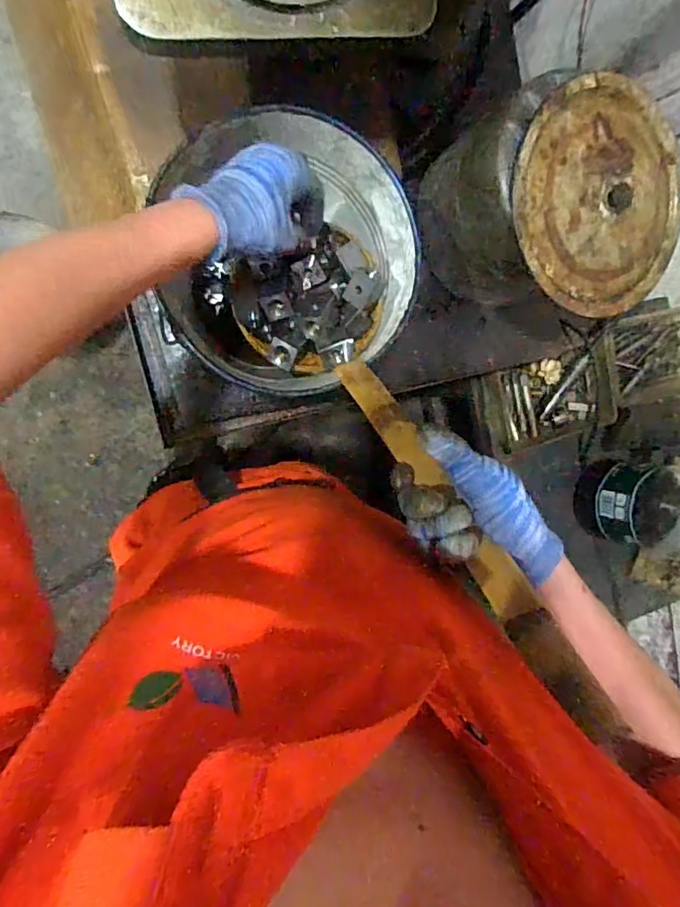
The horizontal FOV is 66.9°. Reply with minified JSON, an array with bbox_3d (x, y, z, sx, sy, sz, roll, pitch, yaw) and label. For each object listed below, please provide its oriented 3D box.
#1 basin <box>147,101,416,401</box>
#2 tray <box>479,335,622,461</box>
[{"bbox_3d":[-0.049,-0.183,0.493,0.238,0.082,0.233,-1,95,-8],"label":"basin"},{"bbox_3d":[0.417,-0.108,1.035,0.282,0.068,0.169,-18,98,-6],"label":"tray"}]

